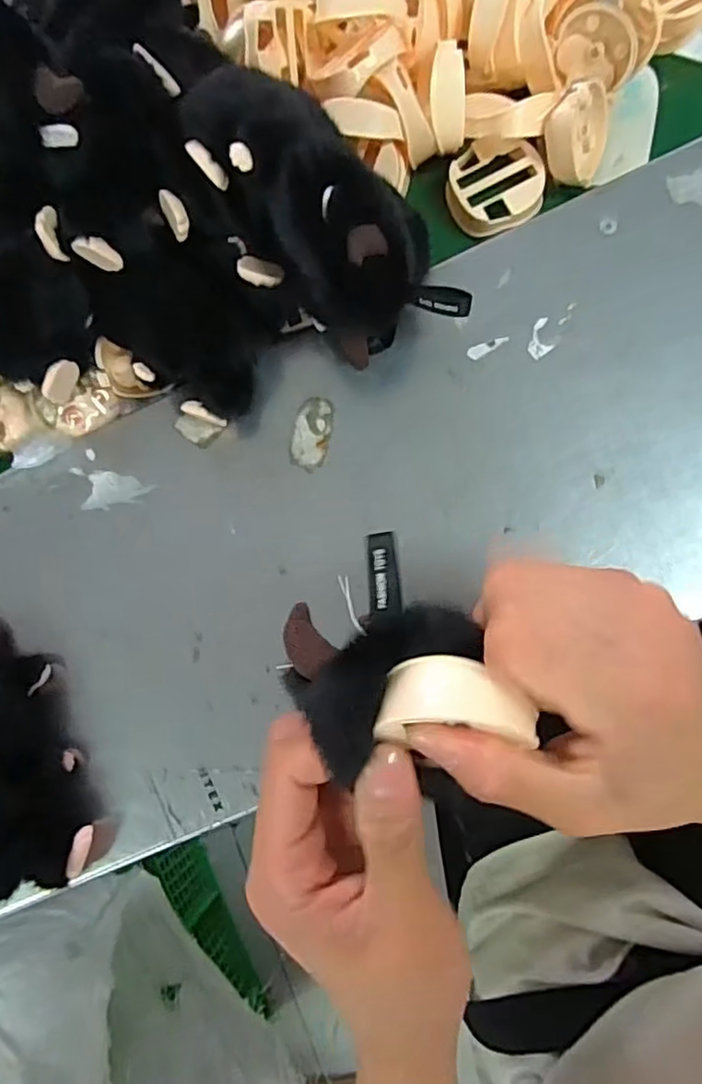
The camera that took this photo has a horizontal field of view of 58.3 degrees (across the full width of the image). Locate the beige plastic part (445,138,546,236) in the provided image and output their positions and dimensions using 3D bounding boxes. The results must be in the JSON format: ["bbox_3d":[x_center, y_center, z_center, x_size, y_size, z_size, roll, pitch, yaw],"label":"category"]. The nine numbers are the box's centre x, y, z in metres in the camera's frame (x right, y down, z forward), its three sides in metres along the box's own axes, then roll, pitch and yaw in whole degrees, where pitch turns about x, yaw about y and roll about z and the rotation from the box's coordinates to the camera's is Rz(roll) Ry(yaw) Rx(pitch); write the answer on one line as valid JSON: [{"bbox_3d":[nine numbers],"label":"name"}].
[{"bbox_3d":[0.086,-0.211,0.378,0.056,0.015,0.052,0,83,8],"label":"beige plastic part"}]

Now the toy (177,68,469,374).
[{"bbox_3d":[-0.015,-0.165,0.318,0.078,0.065,0.161,-44,103,2],"label":"toy"}]

